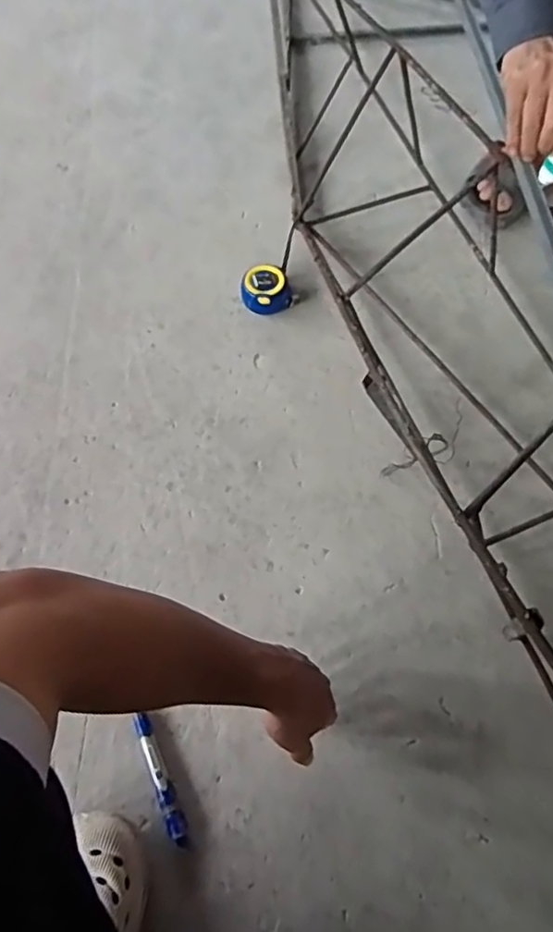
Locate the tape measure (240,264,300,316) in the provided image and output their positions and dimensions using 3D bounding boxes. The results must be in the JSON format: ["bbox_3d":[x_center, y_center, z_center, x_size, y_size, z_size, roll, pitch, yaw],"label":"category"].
[{"bbox_3d":[-0.015,-0.256,0.895,0.070,0.043,0.073,0,65,1],"label":"tape measure"}]

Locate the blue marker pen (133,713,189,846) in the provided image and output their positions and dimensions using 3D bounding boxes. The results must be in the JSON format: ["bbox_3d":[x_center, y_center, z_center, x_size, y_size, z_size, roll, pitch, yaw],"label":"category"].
[{"bbox_3d":[-0.120,0.325,0.626,0.020,0.014,0.125,-24,66,-10],"label":"blue marker pen"}]

